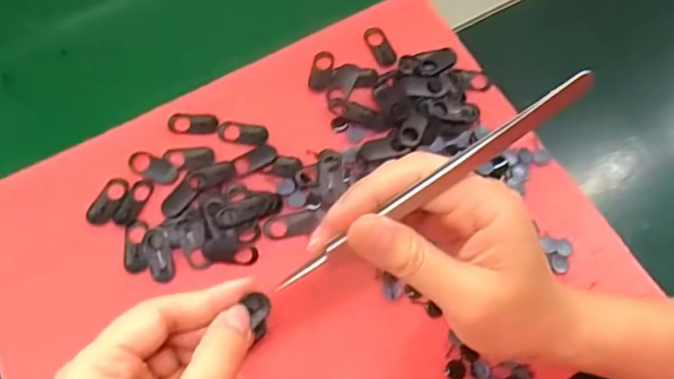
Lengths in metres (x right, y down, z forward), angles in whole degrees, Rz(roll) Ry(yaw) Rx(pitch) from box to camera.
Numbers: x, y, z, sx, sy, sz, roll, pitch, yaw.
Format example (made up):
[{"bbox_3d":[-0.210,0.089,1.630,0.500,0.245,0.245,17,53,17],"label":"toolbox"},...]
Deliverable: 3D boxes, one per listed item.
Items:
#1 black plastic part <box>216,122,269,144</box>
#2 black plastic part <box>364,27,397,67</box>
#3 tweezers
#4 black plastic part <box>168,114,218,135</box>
[{"bbox_3d":[-0.059,-0.036,0.356,0.031,0.004,0.013,7,68,2],"label":"black plastic part"},{"bbox_3d":[0.029,-0.097,0.381,0.015,0.004,0.032,-24,70,-10],"label":"black plastic part"},{"bbox_3d":[0.038,0.000,0.231,0.147,0.007,0.008,-36,70,17],"label":"tweezers"},{"bbox_3d":[-0.092,-0.042,0.357,0.031,0.004,0.015,0,68,-1],"label":"black plastic part"}]

